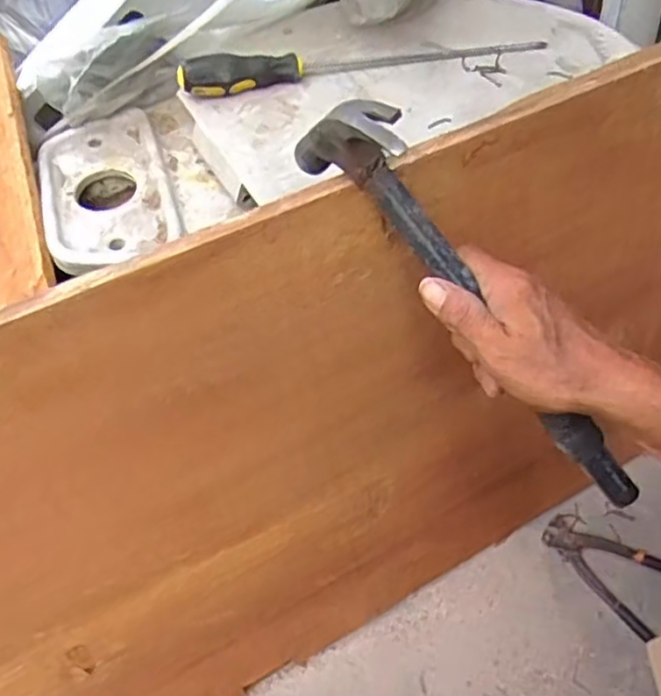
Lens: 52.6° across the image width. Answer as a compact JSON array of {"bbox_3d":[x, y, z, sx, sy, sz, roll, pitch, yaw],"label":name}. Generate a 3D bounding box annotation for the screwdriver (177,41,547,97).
[{"bbox_3d":[0.037,-0.265,0.602,0.341,0.031,0.034,-10,56,-10],"label":"screwdriver"}]

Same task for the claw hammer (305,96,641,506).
[{"bbox_3d":[0.101,-0.013,0.436,0.332,0.101,0.027,48,61,-15],"label":"claw hammer"}]

